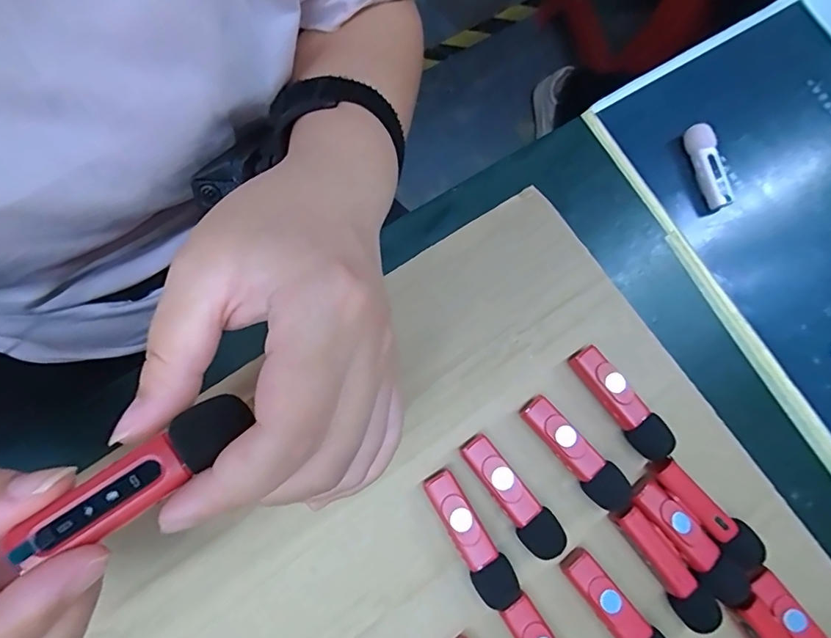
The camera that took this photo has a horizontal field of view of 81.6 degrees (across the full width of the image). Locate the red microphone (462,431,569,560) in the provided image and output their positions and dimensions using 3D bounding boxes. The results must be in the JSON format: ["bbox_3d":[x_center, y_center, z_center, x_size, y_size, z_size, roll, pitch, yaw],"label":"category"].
[{"bbox_3d":[0.047,0.088,0.238,0.018,0.015,0.064,-39,88,-11],"label":"red microphone"}]

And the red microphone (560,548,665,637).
[{"bbox_3d":[0.096,0.142,0.229,0.018,0.017,0.067,-40,88,-11],"label":"red microphone"}]

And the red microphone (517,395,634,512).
[{"bbox_3d":[0.080,0.068,0.244,0.018,0.018,0.065,-42,89,-11],"label":"red microphone"}]

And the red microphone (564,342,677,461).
[{"bbox_3d":[0.107,0.044,0.252,0.017,0.016,0.065,-37,88,-11],"label":"red microphone"}]

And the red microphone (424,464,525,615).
[{"bbox_3d":[0.026,0.106,0.231,0.019,0.016,0.066,-32,87,-10],"label":"red microphone"}]

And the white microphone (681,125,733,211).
[{"bbox_3d":[0.216,-0.113,0.355,0.015,0.014,0.062,-19,91,-6],"label":"white microphone"}]

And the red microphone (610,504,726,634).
[{"bbox_3d":[0.121,0.121,0.236,0.016,0.018,0.064,-33,87,-10],"label":"red microphone"}]

